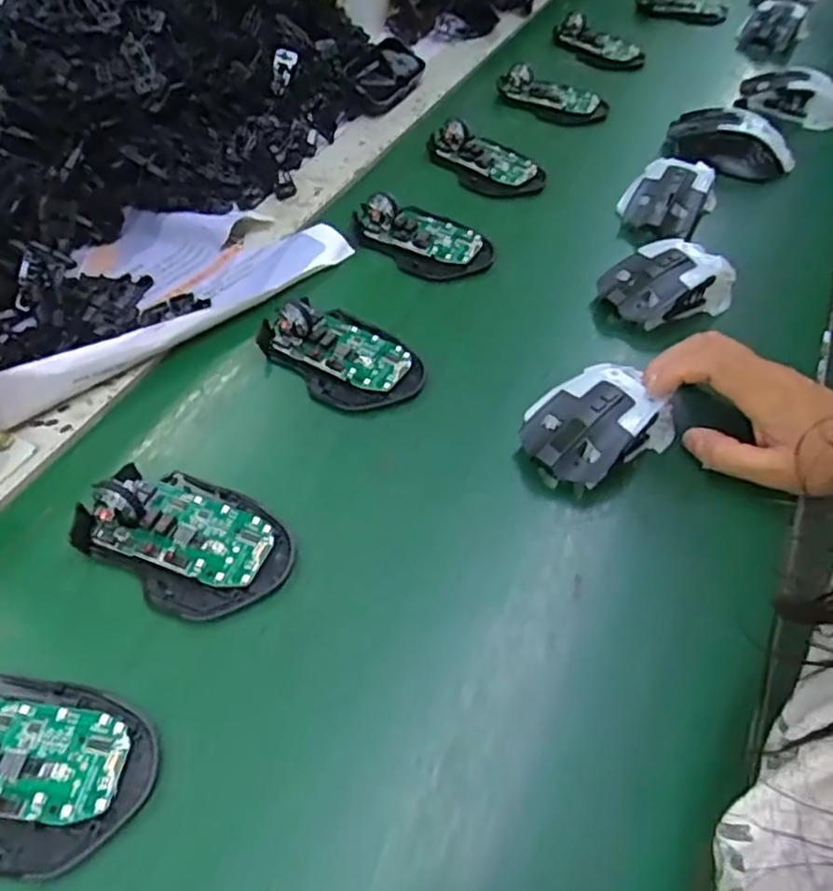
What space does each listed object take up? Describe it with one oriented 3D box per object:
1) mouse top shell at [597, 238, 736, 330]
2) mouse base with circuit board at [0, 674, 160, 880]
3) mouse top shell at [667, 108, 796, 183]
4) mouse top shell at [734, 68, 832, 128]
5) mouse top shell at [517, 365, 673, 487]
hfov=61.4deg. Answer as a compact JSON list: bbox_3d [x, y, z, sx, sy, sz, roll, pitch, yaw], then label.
[{"bbox_3d":[0.188,-0.121,0.522,0.099,0.041,0.053,-20,52,-13],"label":"mouse top shell"},{"bbox_3d":[-0.168,0.129,0.290,0.108,0.028,0.071,16,51,6],"label":"mouse base with circuit board"},{"bbox_3d":[0.306,-0.291,0.677,0.118,0.043,0.069,22,52,11],"label":"mouse top shell"},{"bbox_3d":[0.415,-0.375,0.757,0.122,0.050,0.054,13,52,13],"label":"mouse top shell"},{"bbox_3d":[0.112,-0.017,0.422,0.103,0.037,0.061,-25,58,-24],"label":"mouse top shell"}]

